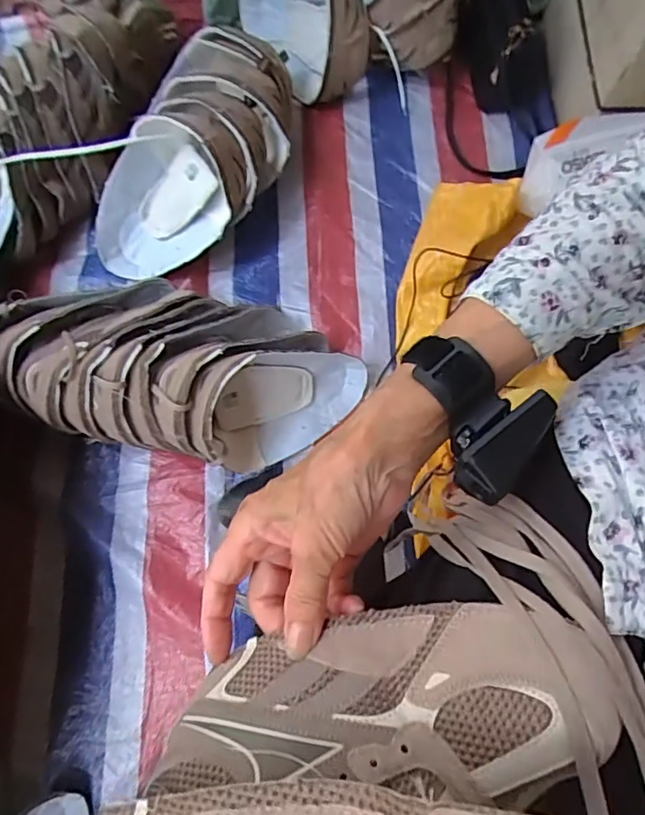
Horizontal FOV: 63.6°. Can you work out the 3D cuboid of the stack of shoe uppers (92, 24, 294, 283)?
[{"bbox_3d":[-0.170,-0.360,0.763,0.193,0.161,0.376,27,78,6],"label":"stack of shoe uppers"}]

